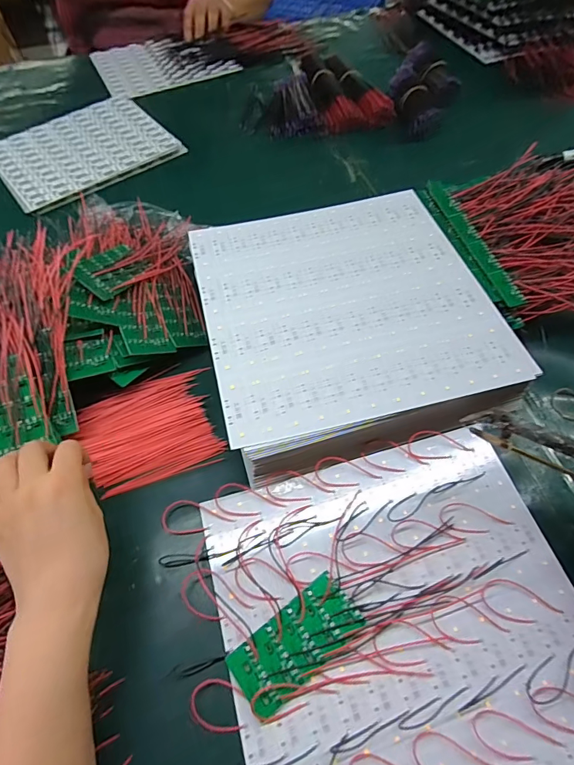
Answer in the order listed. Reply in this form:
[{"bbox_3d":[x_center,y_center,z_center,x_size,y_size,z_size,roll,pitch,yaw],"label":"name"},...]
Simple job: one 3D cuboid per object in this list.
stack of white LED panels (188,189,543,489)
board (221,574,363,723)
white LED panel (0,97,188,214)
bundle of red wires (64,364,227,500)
[{"bbox_3d":[0.059,-0.069,0.451,0.278,0.059,0.289,-13,59,-8],"label":"stack of white LED panels"},{"bbox_3d":[0.007,0.193,0.317,0.097,0.012,0.046,-33,64,-19],"label":"board"},{"bbox_3d":[-0.320,-0.370,0.665,0.254,0.009,0.206,-34,64,-19],"label":"white LED panel"},{"bbox_3d":[-0.136,0.043,0.418,0.121,0.014,0.115,-19,61,-11],"label":"bundle of red wires"}]

